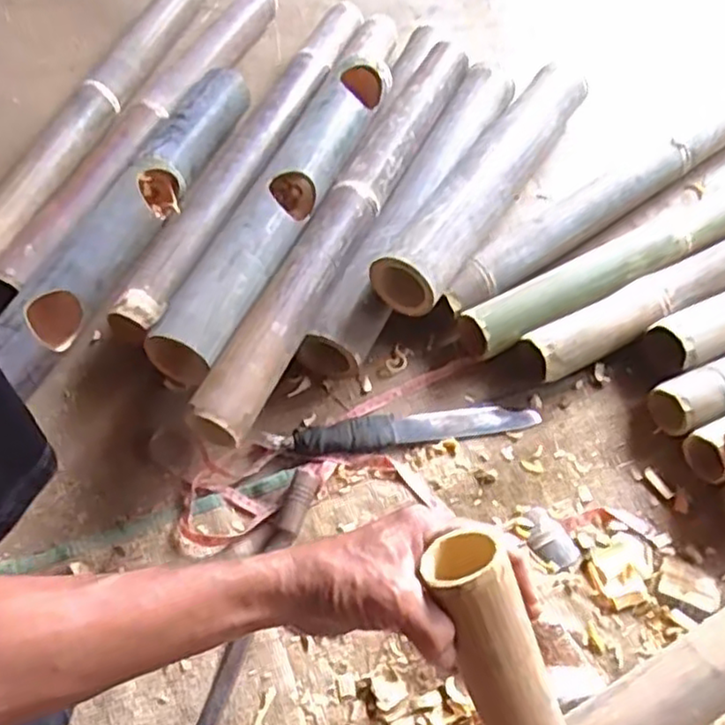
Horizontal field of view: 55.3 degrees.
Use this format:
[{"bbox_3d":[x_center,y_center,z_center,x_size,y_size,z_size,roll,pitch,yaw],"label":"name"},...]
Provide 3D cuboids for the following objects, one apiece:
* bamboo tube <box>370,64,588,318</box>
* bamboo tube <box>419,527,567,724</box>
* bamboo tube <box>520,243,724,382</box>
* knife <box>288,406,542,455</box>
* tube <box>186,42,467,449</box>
[{"bbox_3d":[0.155,-0.225,0.823,0.078,0.077,0.448,28,59,17],"label":"bamboo tube"},{"bbox_3d":[0.089,0.200,0.439,0.050,0.201,0.041,-26,19,-18],"label":"bamboo tube"},{"bbox_3d":[0.441,-0.117,0.813,0.586,0.045,0.062,-22,58,-15],"label":"bamboo tube"},{"bbox_3d":[0.058,0.067,0.718,0.253,0.018,0.039,-8,56,-6],"label":"knife"},{"bbox_3d":[-0.017,-0.167,0.771,0.061,0.055,0.602,21,58,14],"label":"tube"}]

